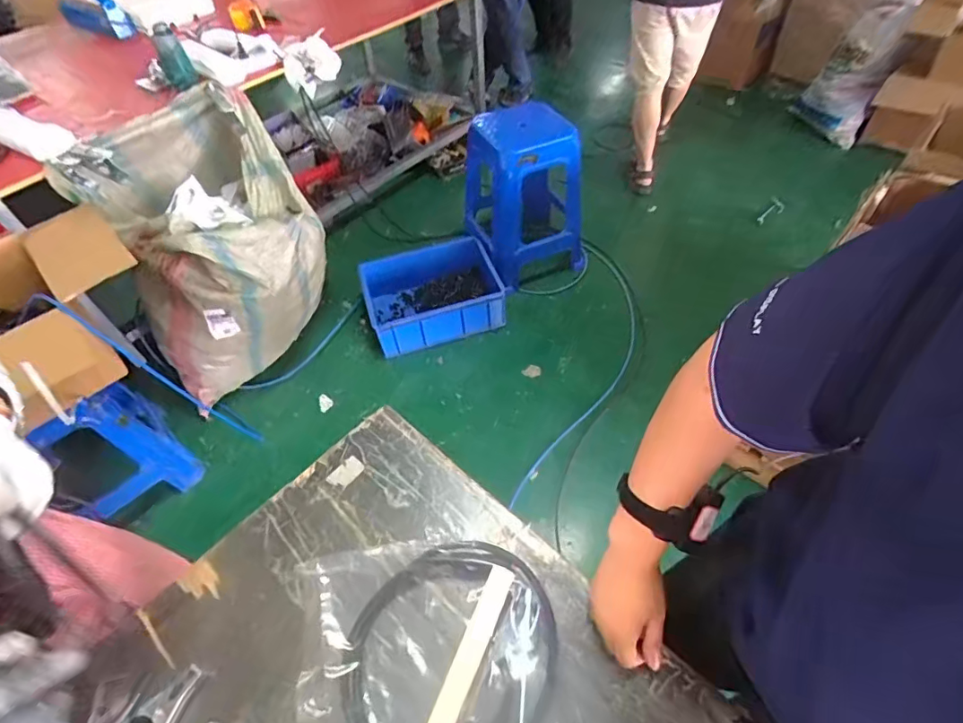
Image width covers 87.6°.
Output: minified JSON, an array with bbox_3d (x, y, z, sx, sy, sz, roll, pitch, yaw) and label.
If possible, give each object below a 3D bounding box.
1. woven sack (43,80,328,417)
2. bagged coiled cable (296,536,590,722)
[{"bbox_3d":[-0.805,-0.360,1.565,0.576,0.645,0.553,-25,55,-15],"label":"woven sack"},{"bbox_3d":[-0.051,0.311,0.526,0.279,0.029,0.243,-9,53,-3],"label":"bagged coiled cable"}]

